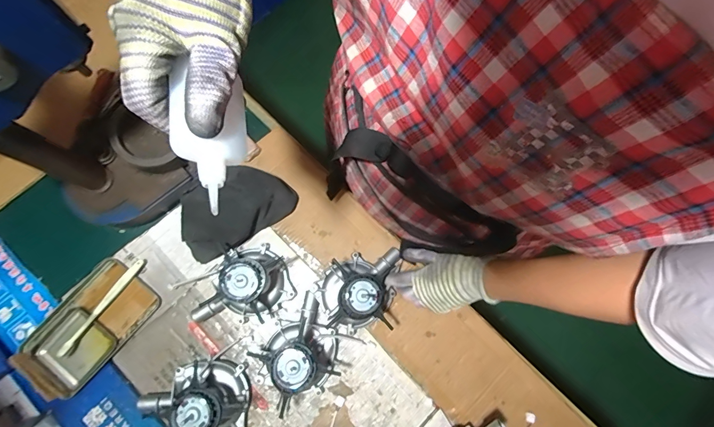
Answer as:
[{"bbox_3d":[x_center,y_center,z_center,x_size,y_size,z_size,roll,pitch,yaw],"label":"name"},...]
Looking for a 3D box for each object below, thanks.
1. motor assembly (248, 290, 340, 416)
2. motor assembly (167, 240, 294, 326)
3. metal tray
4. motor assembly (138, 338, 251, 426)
[{"bbox_3d":[-0.087,0.217,0.538,0.121,0.099,0.136,43,80,7],"label":"motor assembly"},{"bbox_3d":[-0.194,0.116,0.553,0.170,0.098,0.128,-33,81,-8],"label":"motor assembly"},{"bbox_3d":[-0.429,0.178,0.565,0.124,0.028,0.199,39,80,6],"label":"metal tray"},{"bbox_3d":[-0.236,0.284,0.516,0.147,0.102,0.121,-25,80,-6],"label":"motor assembly"}]

